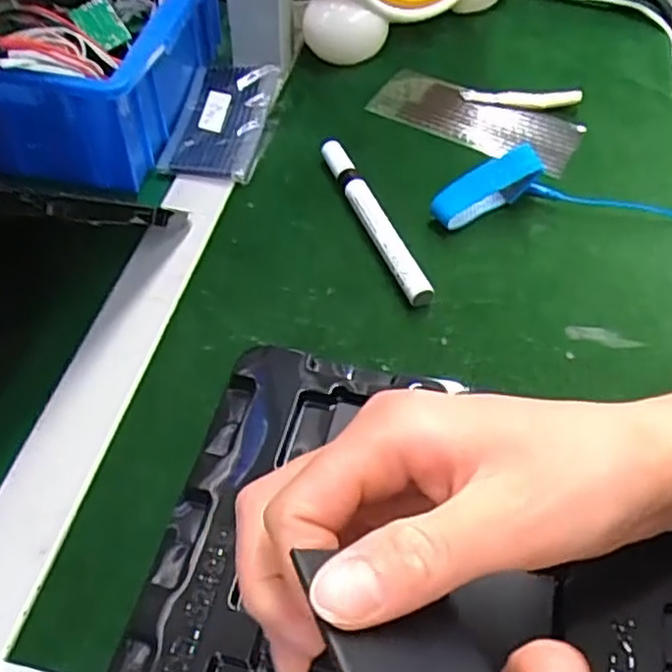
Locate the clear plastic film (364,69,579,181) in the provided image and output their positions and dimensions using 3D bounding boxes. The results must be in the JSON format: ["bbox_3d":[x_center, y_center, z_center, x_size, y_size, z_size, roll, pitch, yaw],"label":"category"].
[{"bbox_3d":[0.102,-0.162,0.506,0.151,0.004,0.059,25,56,16],"label":"clear plastic film"}]

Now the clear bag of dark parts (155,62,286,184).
[{"bbox_3d":[-0.081,-0.155,0.484,0.065,0.025,0.109,8,53,4],"label":"clear bag of dark parts"}]

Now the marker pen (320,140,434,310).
[{"bbox_3d":[0.024,-0.075,0.428,0.016,0.020,0.140,-17,55,-14],"label":"marker pen"}]

